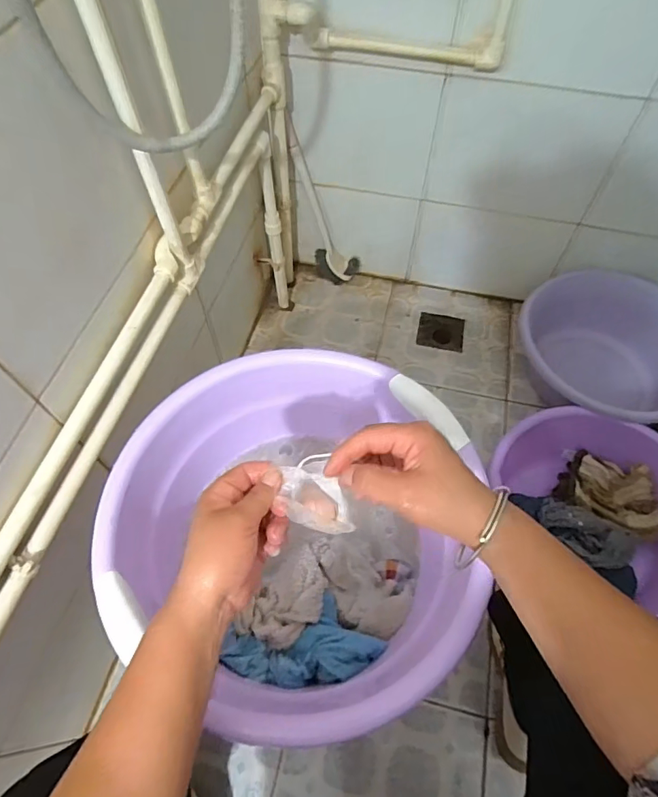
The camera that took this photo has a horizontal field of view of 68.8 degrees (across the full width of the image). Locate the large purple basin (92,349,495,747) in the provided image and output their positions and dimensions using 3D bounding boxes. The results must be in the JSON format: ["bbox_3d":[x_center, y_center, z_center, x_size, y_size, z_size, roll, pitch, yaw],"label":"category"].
[{"bbox_3d":[-0.041,0.145,0.555,0.372,0.161,0.383,0,60,0],"label":"large purple basin"}]

